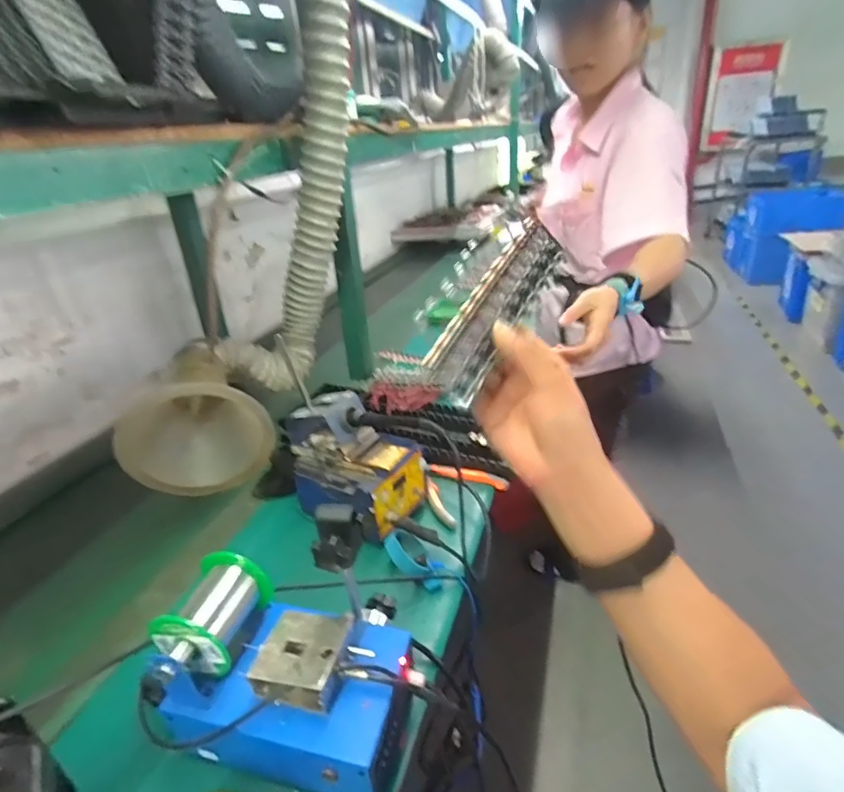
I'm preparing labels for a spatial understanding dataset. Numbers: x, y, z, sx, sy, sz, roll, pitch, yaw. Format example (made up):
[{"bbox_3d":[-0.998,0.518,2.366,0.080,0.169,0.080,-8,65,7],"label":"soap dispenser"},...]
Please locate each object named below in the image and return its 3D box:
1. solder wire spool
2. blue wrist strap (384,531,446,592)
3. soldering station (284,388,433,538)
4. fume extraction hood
[{"bbox_3d":[-0.176,0.190,0.432,0.063,0.069,0.088,3,29,16],"label":"solder wire spool"},{"bbox_3d":[-0.010,0.194,0.585,0.084,0.018,0.040,35,41,12],"label":"blue wrist strap"},{"bbox_3d":[-0.092,0.079,0.667,0.165,0.141,0.121,16,35,34],"label":"soldering station"},{"bbox_3d":[-0.303,0.028,0.683,0.172,0.141,0.173,-15,30,-16],"label":"fume extraction hood"}]

